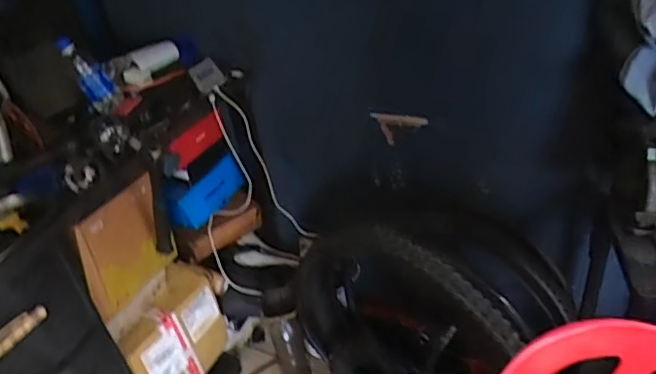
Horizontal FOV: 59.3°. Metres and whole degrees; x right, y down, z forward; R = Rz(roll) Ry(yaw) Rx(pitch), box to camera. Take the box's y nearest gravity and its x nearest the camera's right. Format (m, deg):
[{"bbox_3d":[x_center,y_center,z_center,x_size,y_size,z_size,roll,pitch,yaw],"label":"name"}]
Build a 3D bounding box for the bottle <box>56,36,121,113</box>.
[{"bbox_3d":[-0.511,-0.246,1.235,0.060,0.172,0.054,-15,28,32],"label":"bottle"}]

